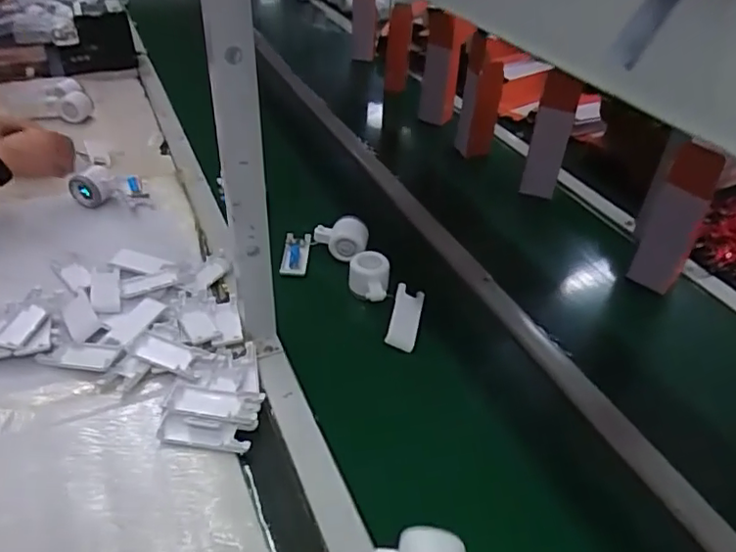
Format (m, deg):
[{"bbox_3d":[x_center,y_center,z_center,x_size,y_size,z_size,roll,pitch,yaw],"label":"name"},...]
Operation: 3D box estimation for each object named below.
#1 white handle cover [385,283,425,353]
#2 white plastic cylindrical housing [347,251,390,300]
[{"bbox_3d":[0.052,0.058,0.801,0.042,0.012,0.094,21,55,-7],"label":"white handle cover"},{"bbox_3d":[0.001,0.004,0.848,0.057,0.049,0.069,2,39,-3],"label":"white plastic cylindrical housing"}]

